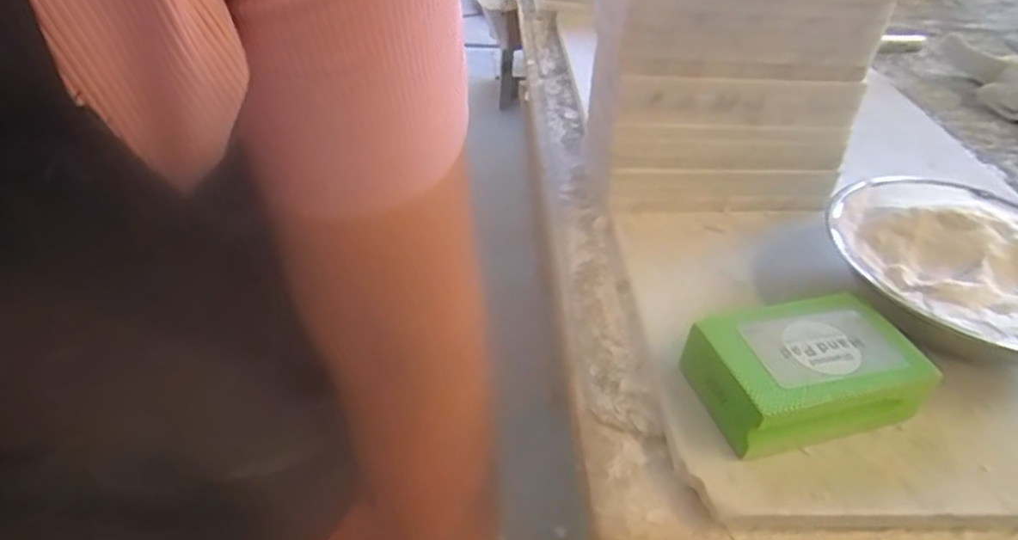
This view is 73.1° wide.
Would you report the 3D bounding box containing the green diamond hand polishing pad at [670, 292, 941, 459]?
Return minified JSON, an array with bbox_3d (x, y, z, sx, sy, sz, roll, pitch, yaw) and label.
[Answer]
[{"bbox_3d":[0.134,0.045,0.316,0.091,0.028,0.064,-9,42,-16],"label":"green diamond hand polishing pad"}]

